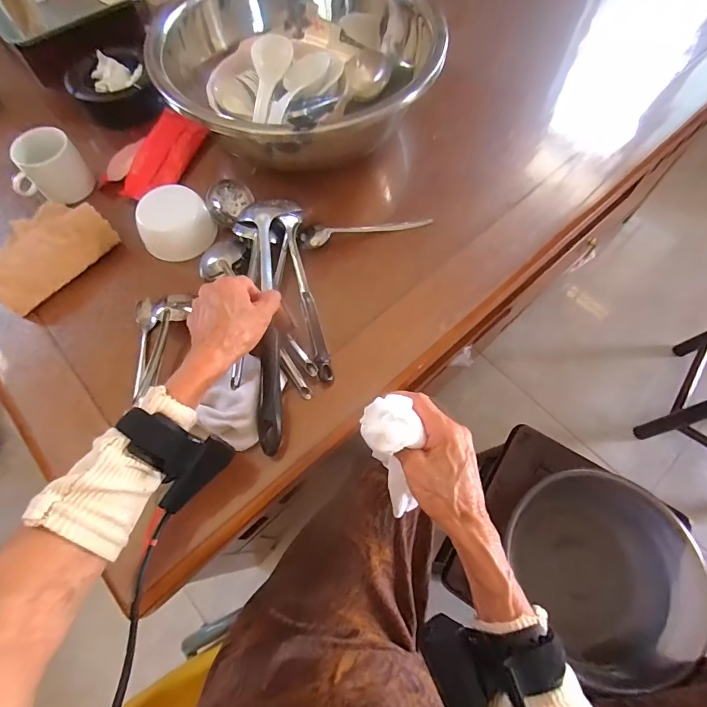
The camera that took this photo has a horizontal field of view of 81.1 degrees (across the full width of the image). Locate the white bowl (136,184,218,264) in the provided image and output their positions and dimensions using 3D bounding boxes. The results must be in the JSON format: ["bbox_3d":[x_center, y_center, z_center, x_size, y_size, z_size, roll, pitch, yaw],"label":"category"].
[{"bbox_3d":[-0.224,-0.165,0.523,0.086,0.056,0.071,-23,68,-9],"label":"white bowl"}]

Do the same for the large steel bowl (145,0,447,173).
[{"bbox_3d":[-0.064,-0.379,0.562,0.324,0.140,0.308,0,66,1],"label":"large steel bowl"}]

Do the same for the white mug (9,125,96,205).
[{"bbox_3d":[-0.402,-0.244,0.546,0.084,0.070,0.066,-33,70,-13],"label":"white mug"}]

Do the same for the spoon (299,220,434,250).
[{"bbox_3d":[0.015,-0.163,0.538,0.171,0.014,0.029,-9,66,-3],"label":"spoon"}]

